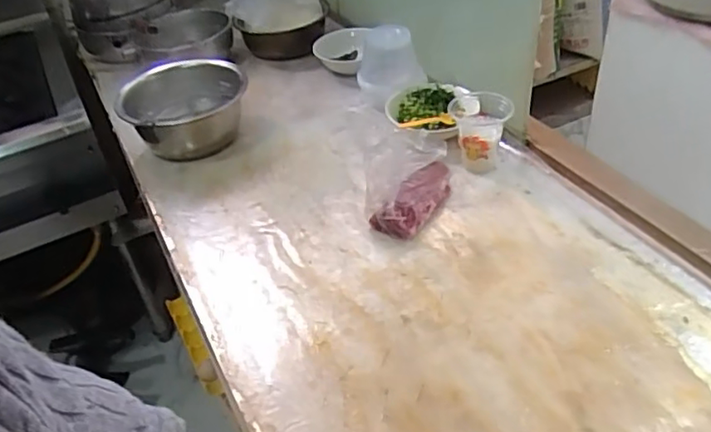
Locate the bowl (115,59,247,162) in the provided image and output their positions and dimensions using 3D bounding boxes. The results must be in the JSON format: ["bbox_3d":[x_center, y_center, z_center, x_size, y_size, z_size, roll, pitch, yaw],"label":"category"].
[{"bbox_3d":[-0.288,-0.187,1.036,0.202,0.098,0.197,-4,40,3],"label":"bowl"}]

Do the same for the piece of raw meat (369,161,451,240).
[{"bbox_3d":[0.087,-0.030,0.833,0.062,0.047,0.151,23,48,30],"label":"piece of raw meat"}]

